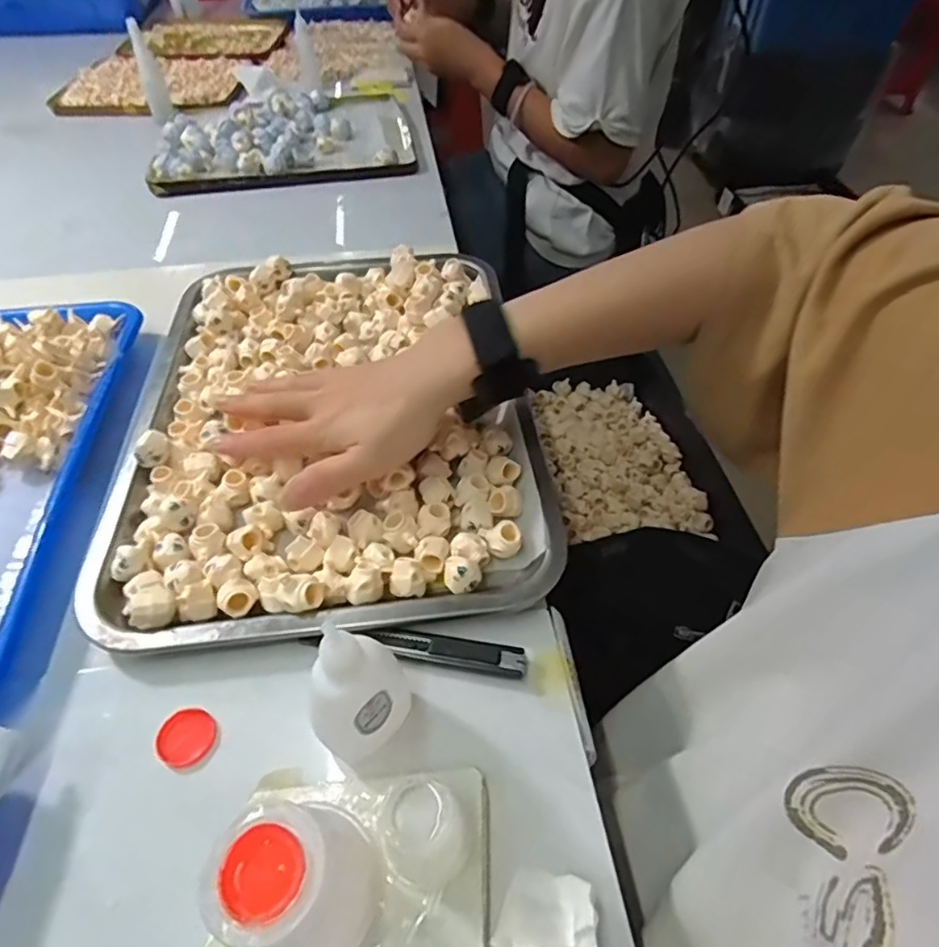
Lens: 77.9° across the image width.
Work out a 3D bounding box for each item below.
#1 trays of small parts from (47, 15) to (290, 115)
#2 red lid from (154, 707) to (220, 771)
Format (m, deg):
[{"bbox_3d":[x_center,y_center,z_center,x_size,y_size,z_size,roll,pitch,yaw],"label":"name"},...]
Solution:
[{"bbox_3d":[-0.451,-0.663,0.921,0.250,0.022,0.438,0,50,0],"label":"trays of small parts"},{"bbox_3d":[-0.132,0.124,0.273,0.028,0.004,0.025,21,53,17],"label":"red lid"}]

